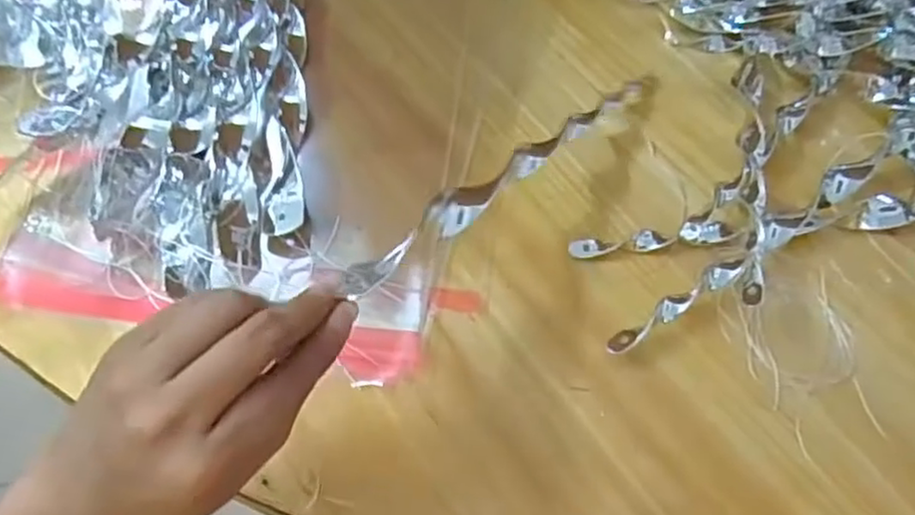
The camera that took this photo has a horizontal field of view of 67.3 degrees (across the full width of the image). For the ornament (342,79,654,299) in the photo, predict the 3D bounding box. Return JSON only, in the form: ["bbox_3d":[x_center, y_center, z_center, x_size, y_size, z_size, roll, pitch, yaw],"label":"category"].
[{"bbox_3d":[0.041,-0.051,0.368,0.016,0.024,0.280,35,43,18],"label":"ornament"}]

